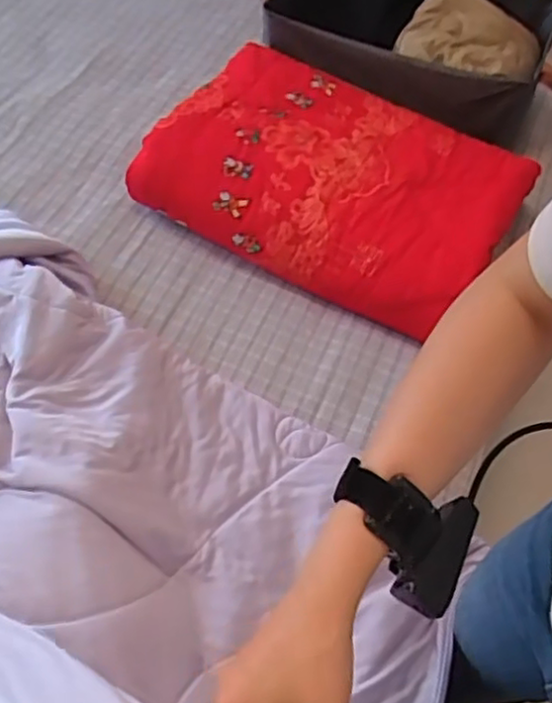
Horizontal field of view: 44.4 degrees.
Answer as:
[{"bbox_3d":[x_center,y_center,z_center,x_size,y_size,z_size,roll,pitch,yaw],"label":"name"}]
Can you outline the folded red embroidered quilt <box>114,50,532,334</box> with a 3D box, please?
[{"bbox_3d":[0.088,-0.258,1.079,0.536,0.132,0.353,28,60,11],"label":"folded red embroidered quilt"}]

